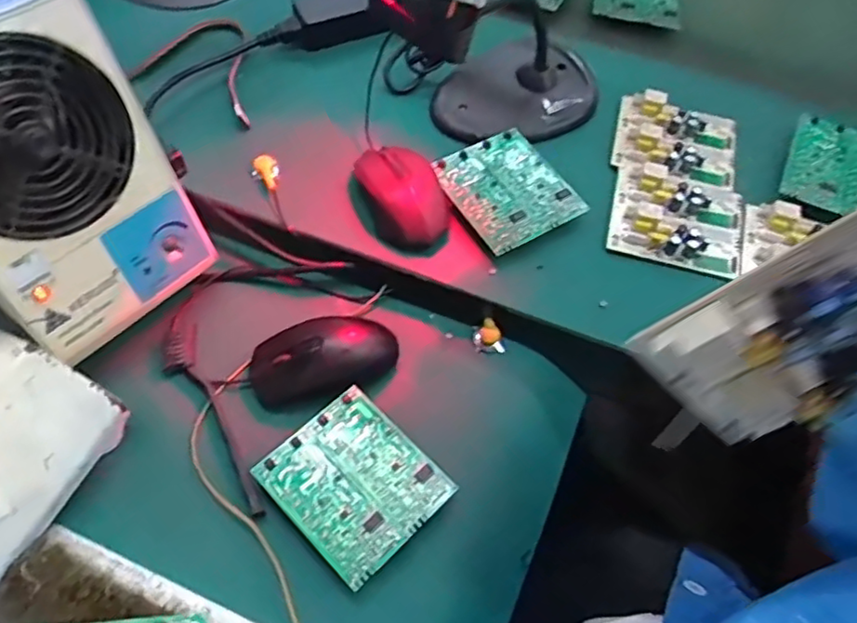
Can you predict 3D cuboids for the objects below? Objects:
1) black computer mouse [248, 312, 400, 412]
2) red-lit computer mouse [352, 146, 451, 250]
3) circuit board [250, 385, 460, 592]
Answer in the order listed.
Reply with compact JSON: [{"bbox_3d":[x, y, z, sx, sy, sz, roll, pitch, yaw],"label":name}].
[{"bbox_3d":[-0.082,0.035,0.501,0.114,0.032,0.061,-11,60,-9],"label":"black computer mouse"},{"bbox_3d":[-0.022,-0.098,0.546,0.064,0.038,0.105,-20,62,-14],"label":"red-lit computer mouse"},{"bbox_3d":[-0.052,0.122,0.457,0.110,0.020,0.096,41,65,20],"label":"circuit board"}]

